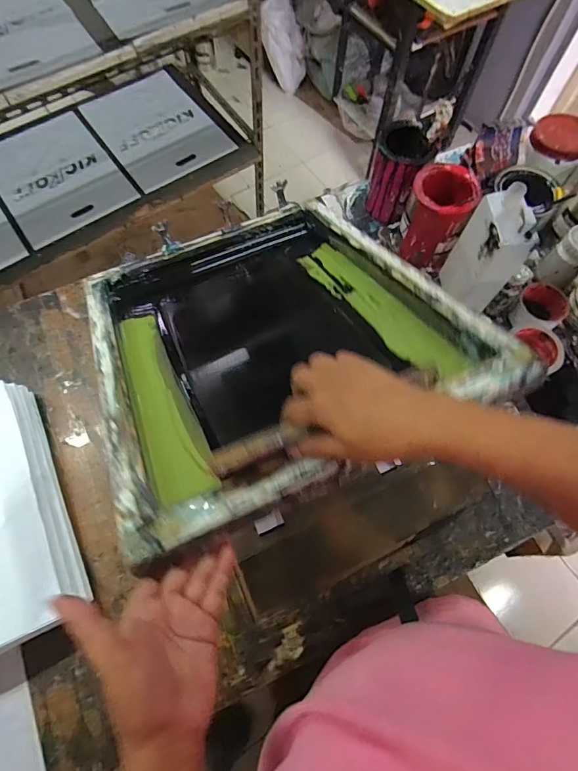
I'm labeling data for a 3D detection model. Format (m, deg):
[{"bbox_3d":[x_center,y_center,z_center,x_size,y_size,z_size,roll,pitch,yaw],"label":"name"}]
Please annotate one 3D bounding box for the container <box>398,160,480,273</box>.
[{"bbox_3d":[0.260,-0.306,0.746,0.104,0.140,0.125,6,68,2],"label":"container"}]

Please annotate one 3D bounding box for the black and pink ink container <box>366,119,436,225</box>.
[{"bbox_3d":[0.209,-0.399,0.795,0.099,0.141,0.091,16,69,6],"label":"black and pink ink container"}]

